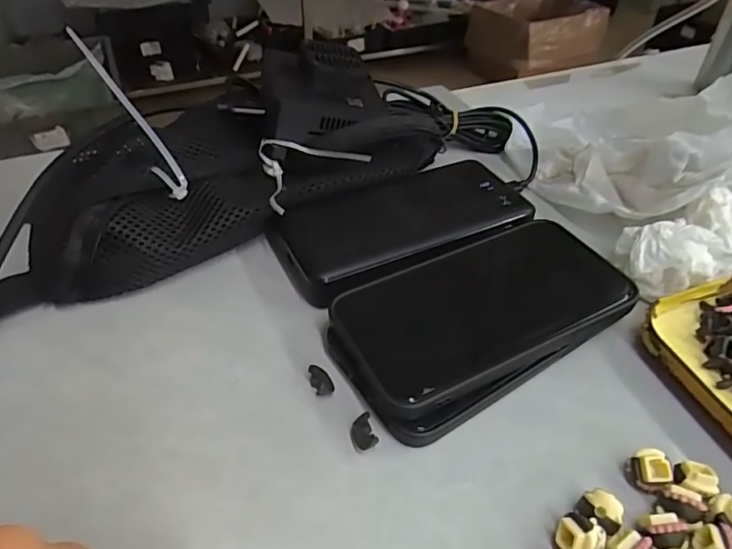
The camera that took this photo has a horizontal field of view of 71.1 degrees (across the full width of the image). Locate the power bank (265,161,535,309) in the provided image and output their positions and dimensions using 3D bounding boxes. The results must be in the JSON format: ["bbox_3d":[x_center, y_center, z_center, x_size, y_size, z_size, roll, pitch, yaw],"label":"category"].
[{"bbox_3d":[0.024,-0.033,0.324,0.160,0.024,0.078,-17,45,-20],"label":"power bank"}]

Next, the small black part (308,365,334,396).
[{"bbox_3d":[-0.022,0.052,0.252,0.010,0.008,0.015,-11,43,-14],"label":"small black part"}]

